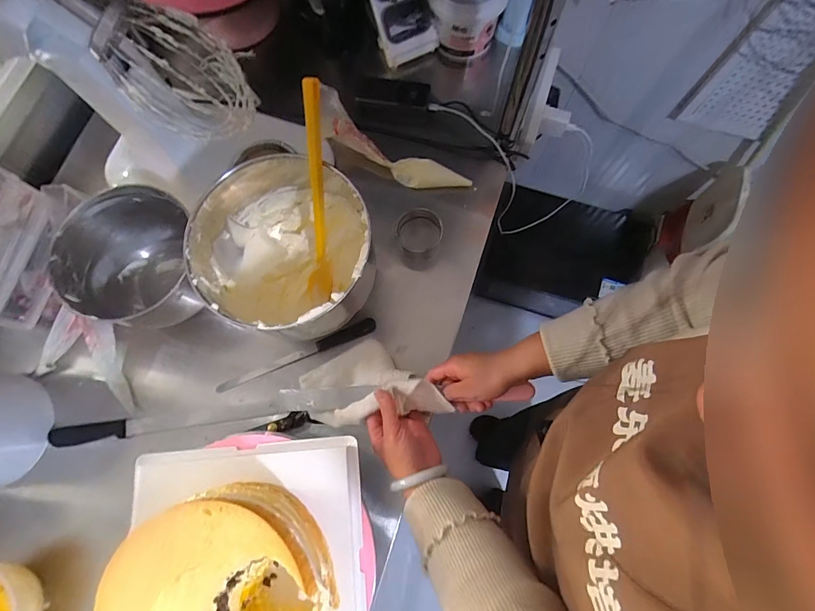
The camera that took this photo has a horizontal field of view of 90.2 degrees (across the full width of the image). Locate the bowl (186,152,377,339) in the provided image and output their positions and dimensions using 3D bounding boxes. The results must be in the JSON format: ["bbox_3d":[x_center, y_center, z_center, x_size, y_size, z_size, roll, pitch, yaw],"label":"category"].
[{"bbox_3d":[-0.156,-0.064,0.581,0.221,0.188,0.219,0,76,1],"label":"bowl"}]

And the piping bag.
[{"bbox_3d":[-0.045,-0.280,0.723,0.321,0.051,0.096,36,79,10],"label":"piping bag"}]

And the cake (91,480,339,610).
[{"bbox_3d":[-0.184,0.285,0.406,0.185,0.089,0.185,0,76,1],"label":"cake"}]

